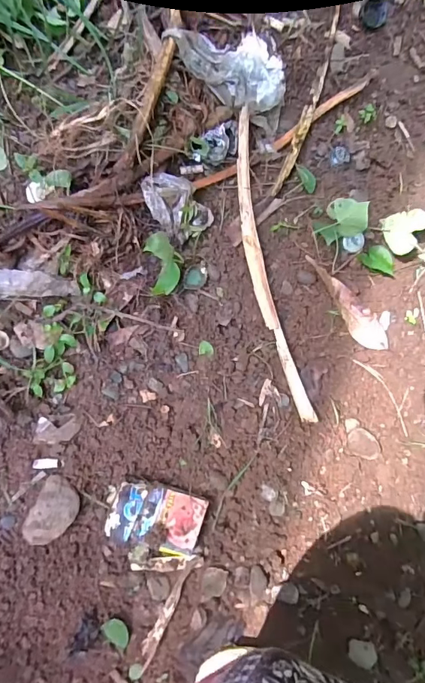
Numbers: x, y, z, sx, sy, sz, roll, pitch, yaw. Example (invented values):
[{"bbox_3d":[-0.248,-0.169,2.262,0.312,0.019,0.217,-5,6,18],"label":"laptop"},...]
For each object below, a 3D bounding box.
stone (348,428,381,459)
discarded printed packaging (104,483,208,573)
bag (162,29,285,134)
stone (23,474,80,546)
[{"bbox_3d":[0.170,0.113,0.479,0.043,0.015,0.030,17,84,-7],"label":"stone"},{"bbox_3d":[-0.057,0.189,0.438,0.094,0.027,0.084,12,84,-8],"label":"discarded printed packaging"},{"bbox_3d":[0.021,-0.297,0.471,0.136,0.041,0.091,23,72,-9],"label":"bag"},{"bbox_3d":[-0.154,0.166,0.427,0.039,0.019,0.065,27,83,-6],"label":"stone"}]

